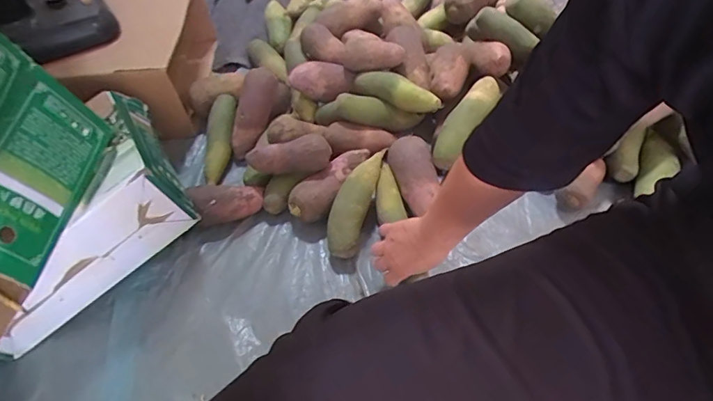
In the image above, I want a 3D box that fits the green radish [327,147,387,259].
[{"bbox_3d":[-0.004,0.000,0.749,0.057,0.049,0.193,10,54,12],"label":"green radish"}]

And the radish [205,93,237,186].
[{"bbox_3d":[-0.274,-0.118,0.887,0.056,0.062,0.209,-3,53,3],"label":"radish"}]

